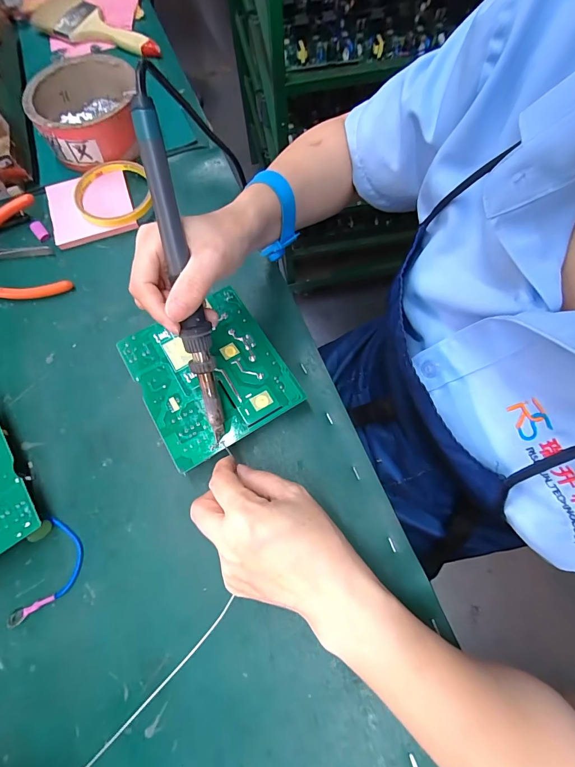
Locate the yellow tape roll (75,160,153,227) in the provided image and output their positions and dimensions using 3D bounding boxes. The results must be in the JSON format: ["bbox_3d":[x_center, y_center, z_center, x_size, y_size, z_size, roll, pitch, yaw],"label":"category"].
[{"bbox_3d":[-0.191,-0.209,0.393,0.077,0.019,0.089,-20,71,-5],"label":"yellow tape roll"}]

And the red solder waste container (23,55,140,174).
[{"bbox_3d":[-0.223,-0.309,0.408,0.119,0.052,0.118,-16,71,-3],"label":"red solder waste container"}]

